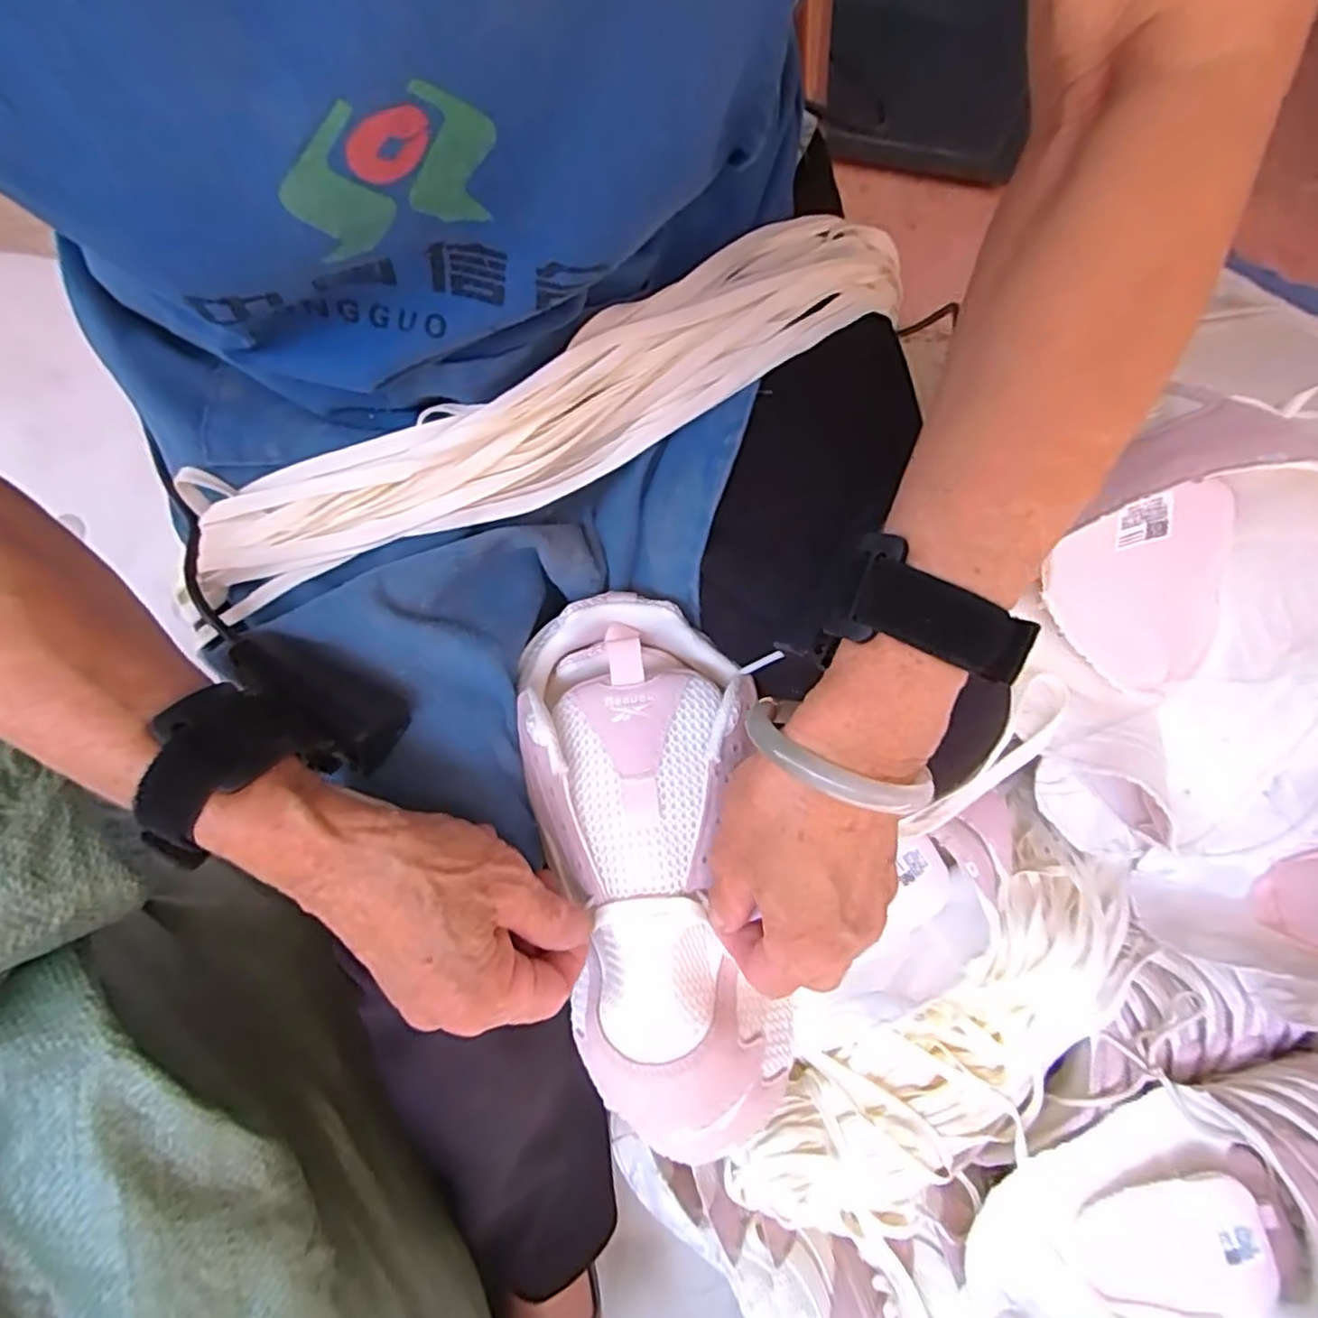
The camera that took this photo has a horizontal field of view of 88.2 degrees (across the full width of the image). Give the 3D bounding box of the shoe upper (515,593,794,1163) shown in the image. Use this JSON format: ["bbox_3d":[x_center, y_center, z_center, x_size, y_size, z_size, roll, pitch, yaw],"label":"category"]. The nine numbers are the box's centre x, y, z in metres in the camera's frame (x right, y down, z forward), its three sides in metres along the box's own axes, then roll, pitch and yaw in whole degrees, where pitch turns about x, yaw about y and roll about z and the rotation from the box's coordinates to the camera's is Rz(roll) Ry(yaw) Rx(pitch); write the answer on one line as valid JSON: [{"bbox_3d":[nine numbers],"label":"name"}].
[{"bbox_3d":[-0.002,0.091,0.313,0.100,0.049,0.244,-11,80,-1],"label":"shoe upper"}]

